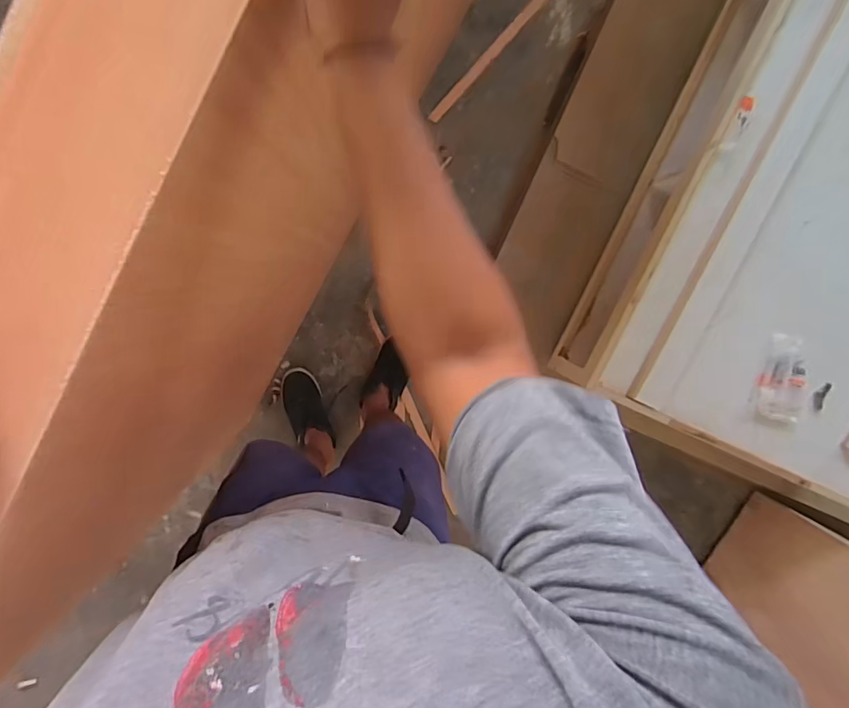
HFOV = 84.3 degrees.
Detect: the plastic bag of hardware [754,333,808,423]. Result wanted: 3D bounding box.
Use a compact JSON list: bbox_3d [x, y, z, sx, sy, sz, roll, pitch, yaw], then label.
[{"bbox_3d":[0.759,0.057,0.994,0.100,0.035,0.199,-14,111,-3],"label":"plastic bag of hardware"}]

